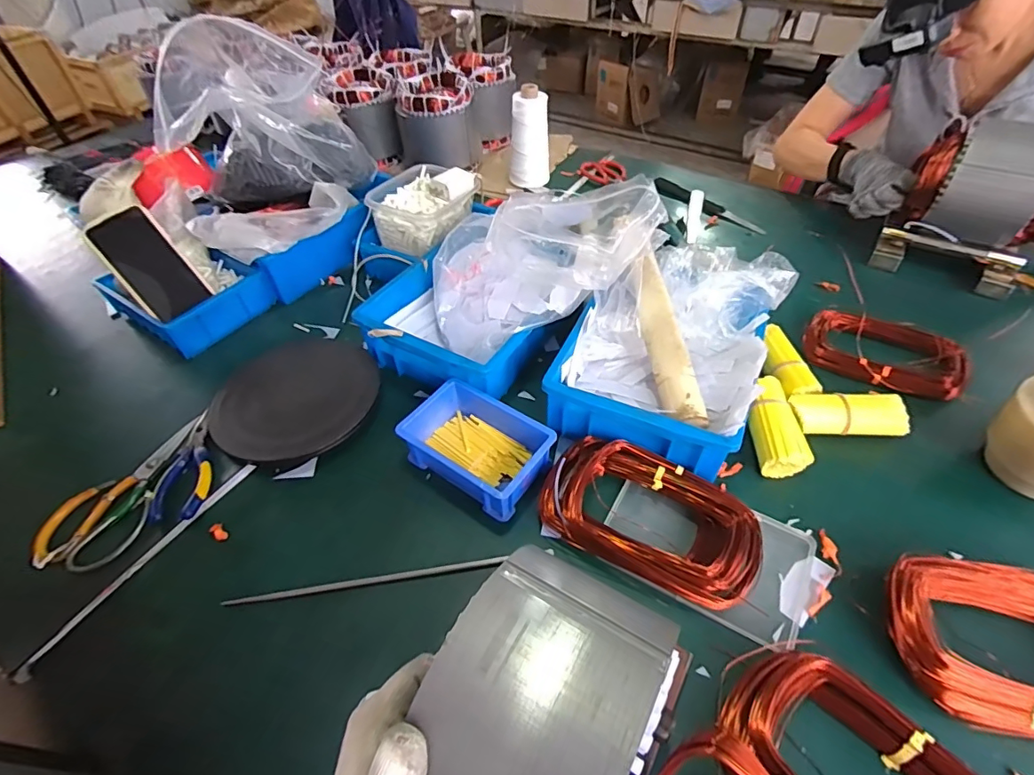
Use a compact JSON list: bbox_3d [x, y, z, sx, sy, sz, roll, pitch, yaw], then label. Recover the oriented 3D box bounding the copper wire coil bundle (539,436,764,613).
[{"bbox_3d":[0.127,0.122,0.488,0.207,0.045,0.114,21,51,20],"label":"copper wire coil bundle"}]

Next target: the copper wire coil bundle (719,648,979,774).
[{"bbox_3d":[0.247,0.275,0.345,0.105,0.044,0.192,-33,54,-25],"label":"copper wire coil bundle"}]

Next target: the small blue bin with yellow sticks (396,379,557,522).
[{"bbox_3d":[-0.040,0.063,0.544,0.142,0.059,0.102,27,54,25],"label":"small blue bin with yellow sticks"}]

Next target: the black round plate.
[{"bbox_3d":[-0.270,0.007,0.617,0.210,0.033,0.187,17,50,18],"label":"black round plate"}]

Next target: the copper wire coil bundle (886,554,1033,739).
[{"bbox_3d":[0.395,0.202,0.401,0.173,0.048,0.122,6,48,8],"label":"copper wire coil bundle"}]

